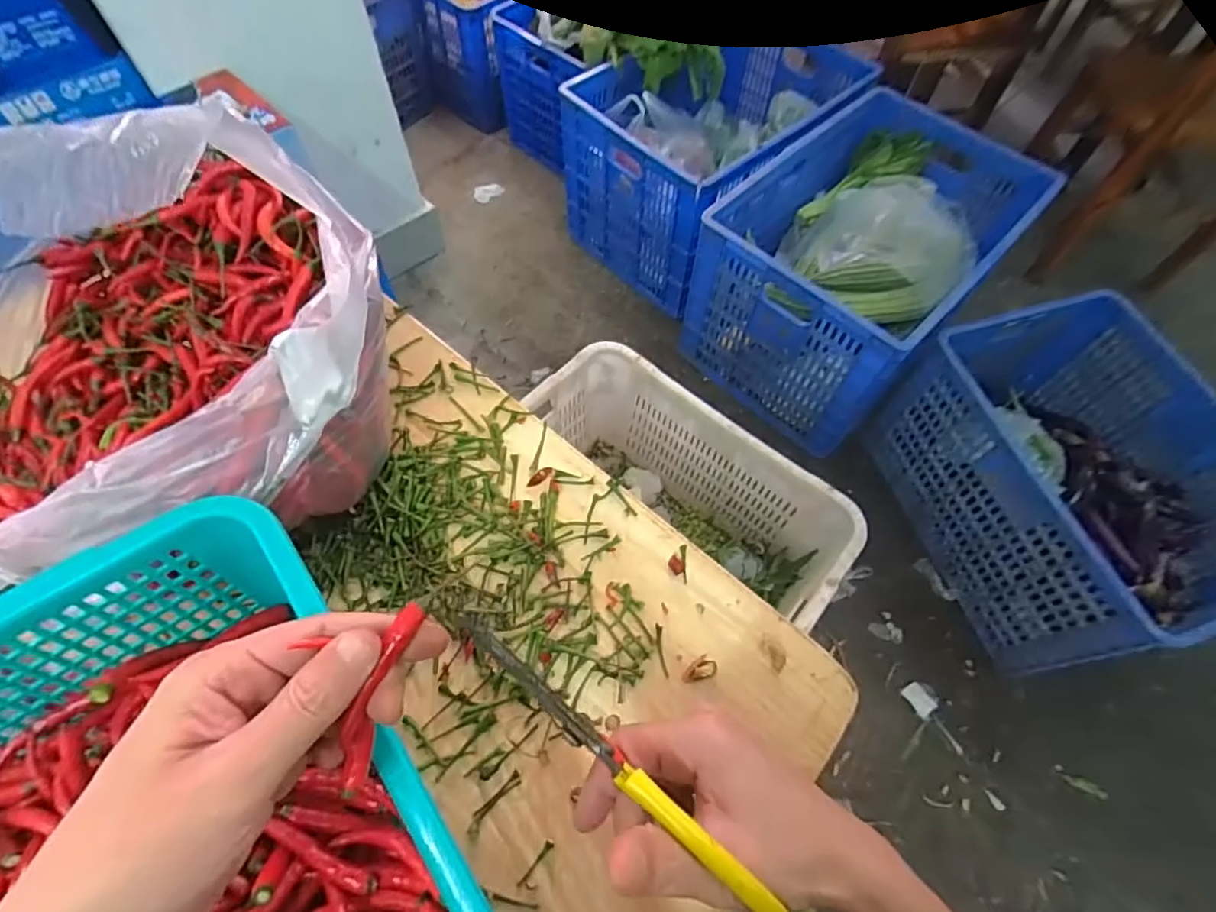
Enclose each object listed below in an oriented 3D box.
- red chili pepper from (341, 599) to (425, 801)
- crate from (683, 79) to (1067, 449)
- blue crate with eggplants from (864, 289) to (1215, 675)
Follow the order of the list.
[{"bbox_3d":[-0.094,0.100,0.235,0.010,0.016,0.084,21,96,9],"label":"red chili pepper"},{"bbox_3d":[0.563,-0.424,1.348,0.476,0.409,0.636,40,68,18],"label":"crate"},{"bbox_3d":[0.912,0.033,1.129,0.490,0.380,0.609,-16,63,-10],"label":"blue crate with eggplants"}]

